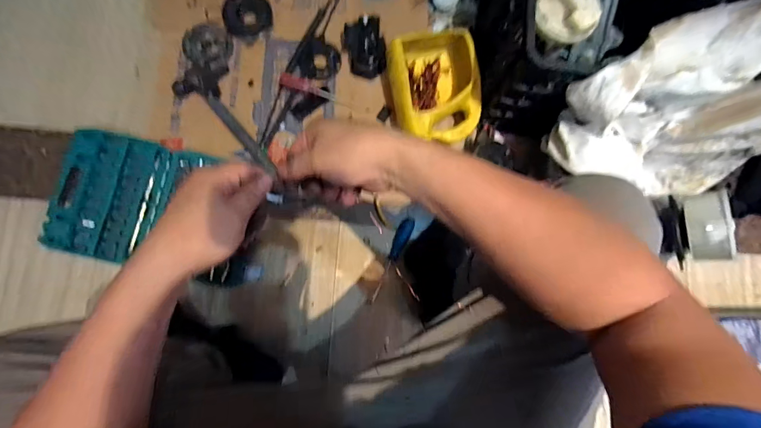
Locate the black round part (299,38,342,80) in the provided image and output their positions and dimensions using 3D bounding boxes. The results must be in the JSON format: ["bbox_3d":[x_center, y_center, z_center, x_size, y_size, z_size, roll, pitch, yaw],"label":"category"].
[{"bbox_3d":[-0.136,-0.353,0.822,0.090,0.015,0.103,2,81,-4],"label":"black round part"}]

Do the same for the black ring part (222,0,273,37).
[{"bbox_3d":[-0.300,-0.450,0.815,0.106,0.027,0.094,-33,85,-9],"label":"black ring part"}]

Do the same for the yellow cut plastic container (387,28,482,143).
[{"bbox_3d":[0.115,-0.260,0.768,0.178,0.099,0.224,-13,83,-7],"label":"yellow cut plastic container"}]

